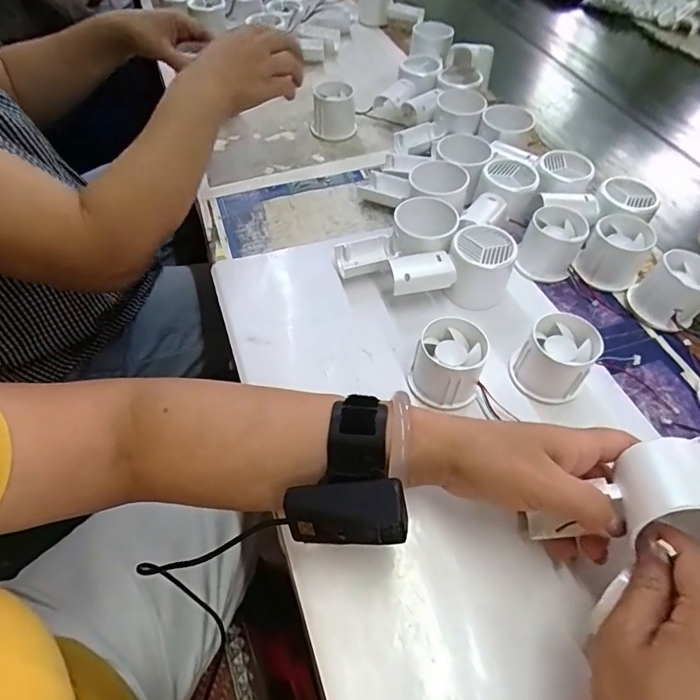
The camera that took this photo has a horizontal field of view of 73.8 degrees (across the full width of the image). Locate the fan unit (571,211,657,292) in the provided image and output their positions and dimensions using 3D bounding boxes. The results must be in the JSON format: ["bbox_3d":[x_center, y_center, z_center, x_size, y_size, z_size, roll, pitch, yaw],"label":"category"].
[{"bbox_3d":[0.252,-0.092,0.442,0.054,0.049,0.057,34,60,21],"label":"fan unit"}]

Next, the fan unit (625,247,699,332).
[{"bbox_3d":[0.287,-0.053,0.416,0.056,0.048,0.058,39,61,23],"label":"fan unit"}]

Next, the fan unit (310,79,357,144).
[{"bbox_3d":[-0.021,-0.299,0.586,0.056,0.052,0.045,0,54,-2],"label":"fan unit"}]

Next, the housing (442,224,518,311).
[{"bbox_3d":[0.118,-0.075,0.424,0.058,0.055,0.053,1,54,-1],"label":"housing"}]

